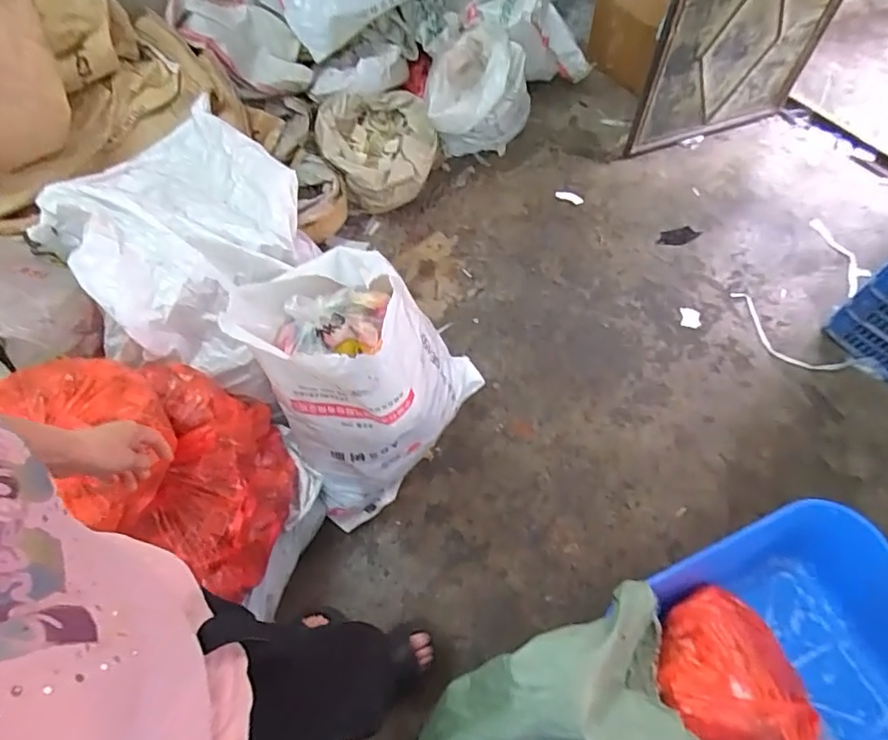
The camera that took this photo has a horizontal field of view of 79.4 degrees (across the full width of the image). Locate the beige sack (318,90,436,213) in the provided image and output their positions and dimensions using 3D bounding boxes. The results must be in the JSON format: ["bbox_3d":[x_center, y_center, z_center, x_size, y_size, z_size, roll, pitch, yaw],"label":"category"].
[{"bbox_3d":[-0.180,-0.631,1.550,0.311,0.201,0.297,-21,64,-9],"label":"beige sack"}]

